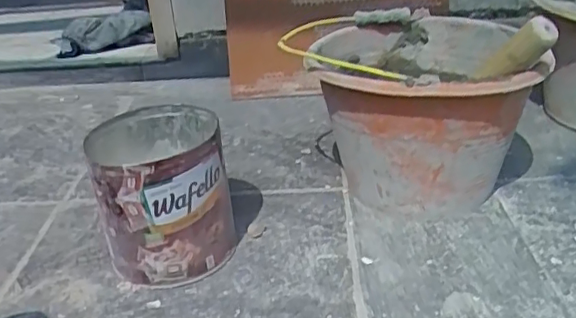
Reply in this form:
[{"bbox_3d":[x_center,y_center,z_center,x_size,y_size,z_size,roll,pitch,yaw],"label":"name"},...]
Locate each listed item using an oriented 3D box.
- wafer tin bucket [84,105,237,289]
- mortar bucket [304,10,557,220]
[{"bbox_3d":[-0.143,0.040,0.670,0.136,0.155,0.159,-11,28,-13],"label":"wafer tin bucket"},{"bbox_3d":[0.164,-0.064,0.738,0.243,0.232,0.257,-4,28,2],"label":"mortar bucket"}]

